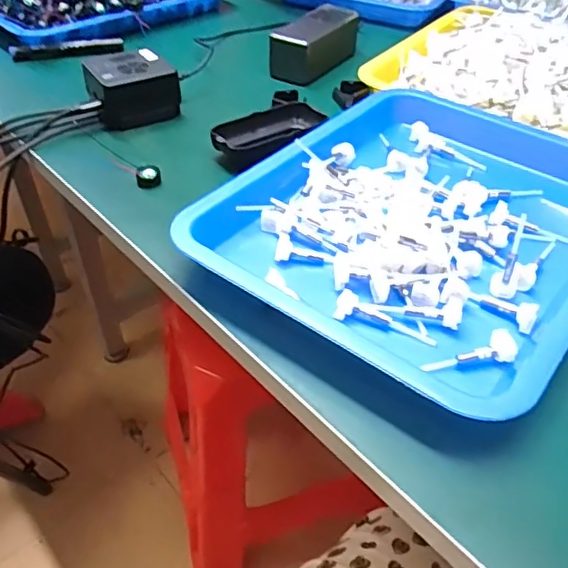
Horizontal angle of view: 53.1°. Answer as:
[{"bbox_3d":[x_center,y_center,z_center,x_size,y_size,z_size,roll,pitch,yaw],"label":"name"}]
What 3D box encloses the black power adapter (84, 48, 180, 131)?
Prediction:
[{"bbox_3d":[-0.158,-0.203,0.590,0.085,0.052,0.067,-20,47,-21],"label":"black power adapter"}]

